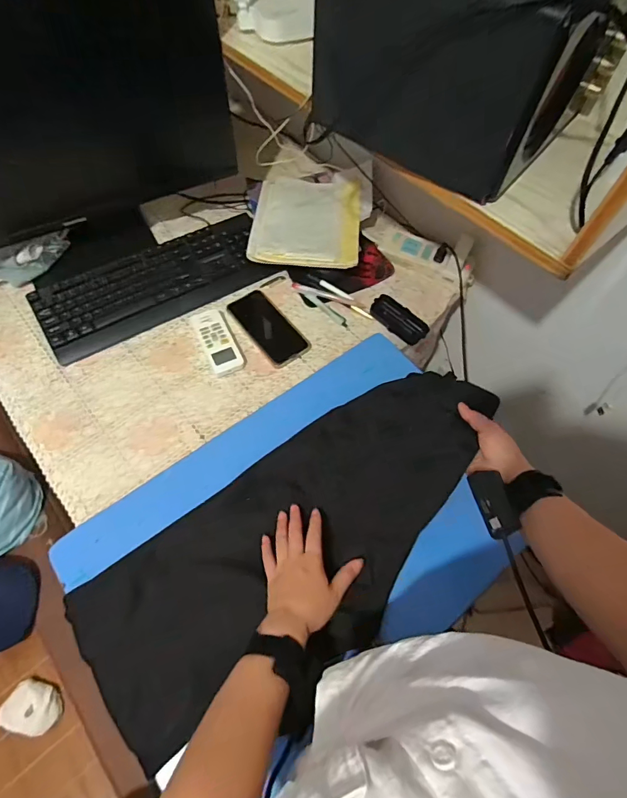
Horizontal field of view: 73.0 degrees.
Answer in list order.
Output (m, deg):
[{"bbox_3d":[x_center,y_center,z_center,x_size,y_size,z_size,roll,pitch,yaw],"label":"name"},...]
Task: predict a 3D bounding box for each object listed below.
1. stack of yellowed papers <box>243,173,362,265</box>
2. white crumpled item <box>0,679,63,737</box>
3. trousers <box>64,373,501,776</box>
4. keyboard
[{"bbox_3d":[-0.012,-0.355,0.832,0.204,0.018,0.282,4,54,2],"label":"stack of yellowed papers"},{"bbox_3d":[-0.493,0.542,0.744,0.099,0.050,0.077,12,61,4],"label":"white crumpled item"},{"bbox_3d":[-0.003,0.177,0.533,0.564,0.060,0.240,-35,68,-11],"label":"trousers"},{"bbox_3d":[-0.285,-0.219,0.785,0.424,0.043,0.164,-28,66,-17],"label":"keyboard"}]

